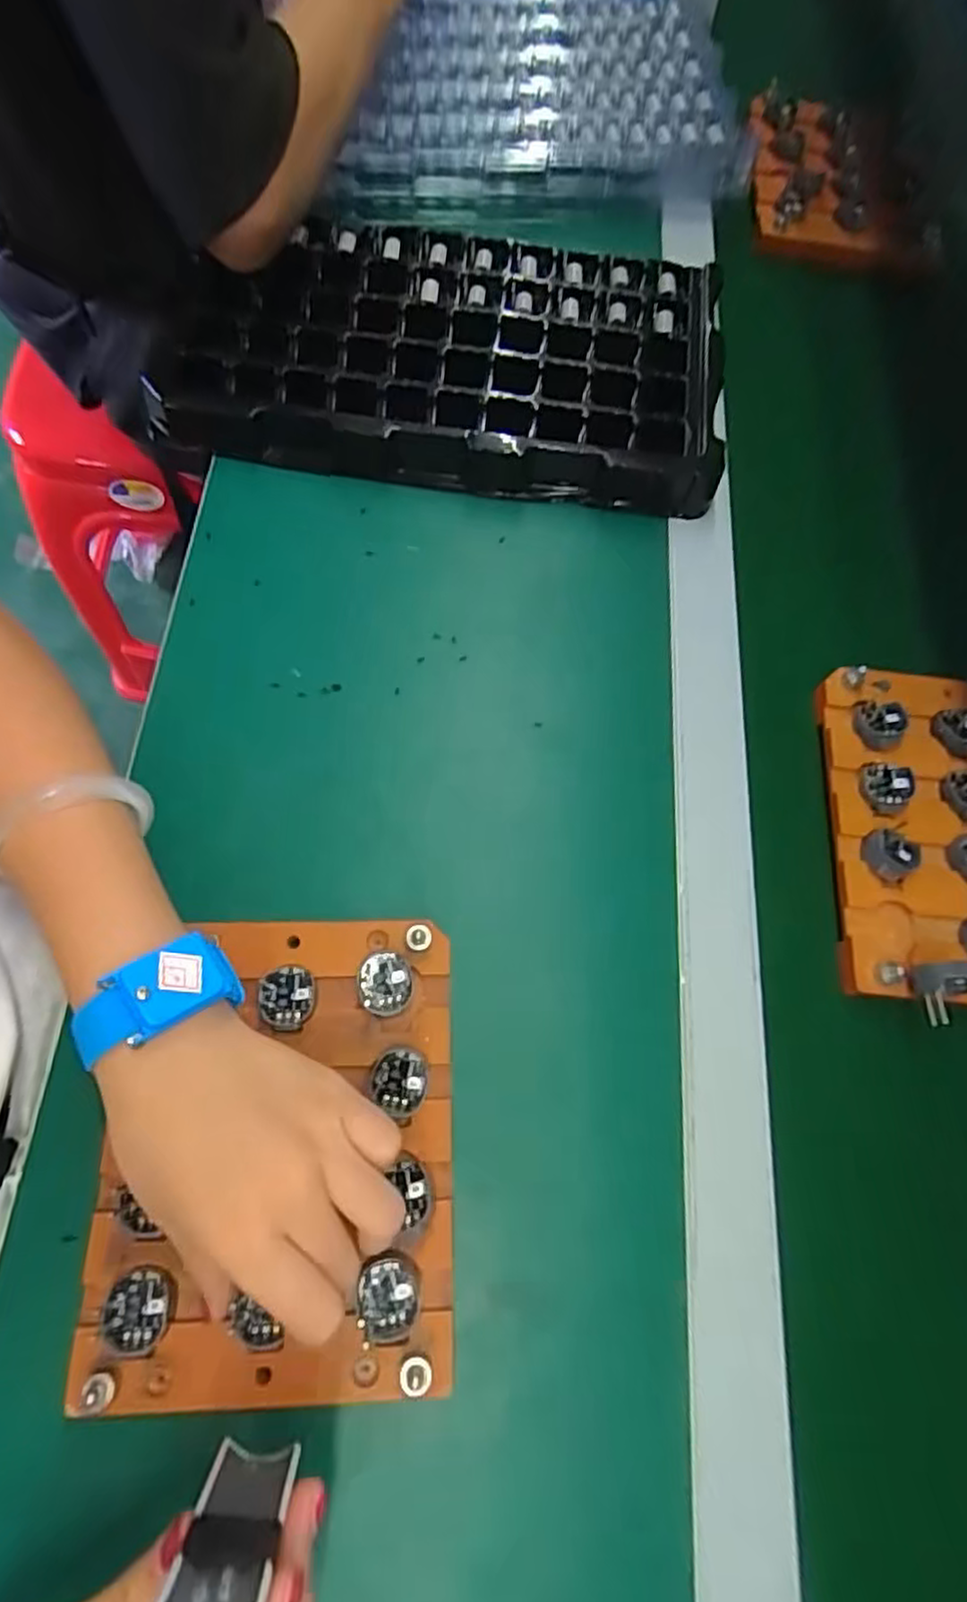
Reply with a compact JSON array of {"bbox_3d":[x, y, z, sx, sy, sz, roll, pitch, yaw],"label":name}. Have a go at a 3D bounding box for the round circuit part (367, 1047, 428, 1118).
[{"bbox_3d":[-0.038,0.126,0.316,0.025,0.010,0.027,1,68,-2],"label":"round circuit part"}]

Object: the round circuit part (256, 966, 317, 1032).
[{"bbox_3d":[-0.091,0.092,0.329,0.025,0.005,0.029,1,68,-2],"label":"round circuit part"}]

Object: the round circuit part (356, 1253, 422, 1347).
[{"bbox_3d":[-0.037,0.203,0.288,0.023,0.009,0.031,-1,68,-3],"label":"round circuit part"}]

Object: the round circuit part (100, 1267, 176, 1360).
[{"bbox_3d":[-0.138,0.205,0.283,0.026,0.004,0.029,-1,68,-3],"label":"round circuit part"}]

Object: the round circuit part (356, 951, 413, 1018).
[{"bbox_3d":[-0.047,0.086,0.330,0.025,0.011,0.027,1,68,-2],"label":"round circuit part"}]

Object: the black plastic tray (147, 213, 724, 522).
[{"bbox_3d":[-0.021,-0.304,0.487,0.353,0.044,0.201,8,67,0],"label":"black plastic tray"}]

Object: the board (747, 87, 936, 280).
[{"bbox_3d":[0.297,-0.521,0.596,0.149,0.041,0.162,4,68,-1],"label":"board"}]

